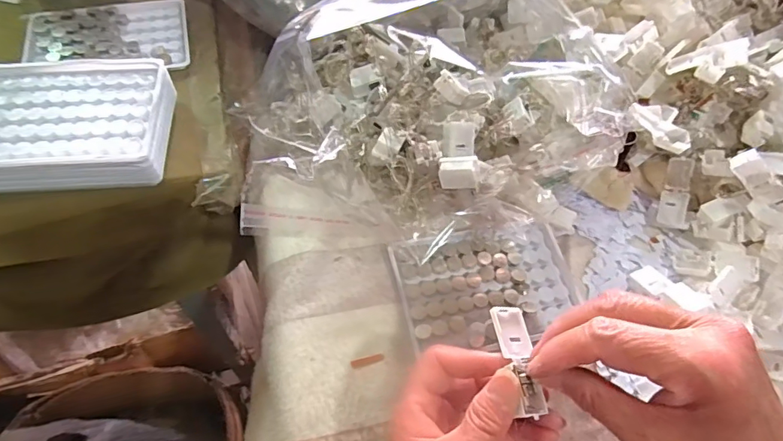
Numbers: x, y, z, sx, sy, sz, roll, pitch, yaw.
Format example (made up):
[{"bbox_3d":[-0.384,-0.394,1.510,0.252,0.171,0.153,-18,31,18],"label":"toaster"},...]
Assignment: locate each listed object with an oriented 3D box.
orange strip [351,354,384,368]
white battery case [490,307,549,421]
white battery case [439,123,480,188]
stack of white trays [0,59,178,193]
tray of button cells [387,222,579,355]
[{"bbox_3d":[-0.016,0.094,0.322,0.022,0.004,0.005,-17,61,4],"label":"orange strip"},{"bbox_3d":[0.067,0.071,0.251,0.020,0.010,0.055,-10,66,-10],"label":"white battery case"},{"bbox_3d":[0.046,-0.045,0.330,0.025,0.014,0.045,2,73,-3],"label":"white battery case"},{"bbox_3d":[-0.229,-0.063,0.342,0.131,0.037,0.106,-3,59,-6],"label":"stack of white trays"},{"bbox_3d":[0.069,0.044,0.351,0.127,0.010,0.084,-10,60,-10],"label":"tray of button cells"}]

